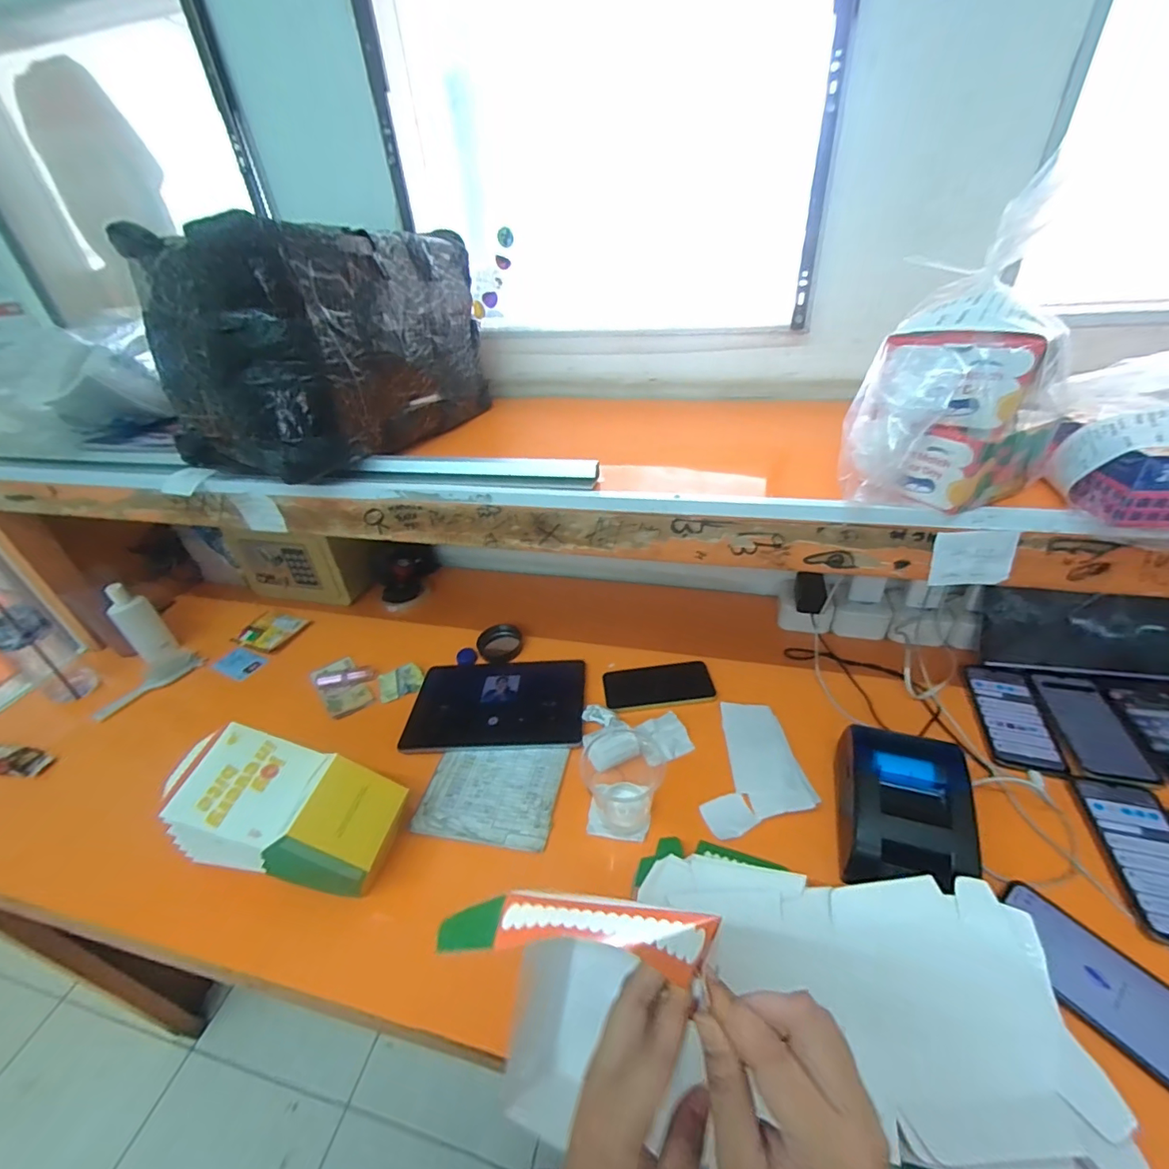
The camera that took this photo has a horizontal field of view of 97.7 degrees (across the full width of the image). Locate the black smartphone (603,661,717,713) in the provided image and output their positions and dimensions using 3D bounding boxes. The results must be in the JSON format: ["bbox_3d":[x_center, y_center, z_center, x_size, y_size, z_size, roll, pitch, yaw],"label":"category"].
[{"bbox_3d":[0.108,0.149,0.755,0.156,0.007,0.079,-8,36,-4],"label":"black smartphone"}]

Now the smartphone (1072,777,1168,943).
[{"bbox_3d":[0.576,0.275,0.522,0.082,0.008,0.170,5,37,14],"label":"smartphone"}]

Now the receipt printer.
[{"bbox_3d":[0.326,0.236,0.531,0.118,0.081,0.152,6,37,15],"label":"receipt printer"}]

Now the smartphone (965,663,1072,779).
[{"bbox_3d":[0.564,0.172,0.670,0.084,0.014,0.167,7,38,16],"label":"smartphone"}]

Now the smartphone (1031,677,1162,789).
[{"bbox_3d":[0.642,0.180,0.648,0.075,0.011,0.163,7,38,16],"label":"smartphone"}]

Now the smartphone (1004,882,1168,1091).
[{"bbox_3d":[0.455,0.348,0.441,0.084,0.008,0.164,-26,41,-26],"label":"smartphone"}]

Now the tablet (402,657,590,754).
[{"bbox_3d":[-0.128,0.172,0.748,0.250,0.006,0.162,-3,36,3],"label":"tablet"}]

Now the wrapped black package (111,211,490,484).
[{"bbox_3d":[-0.301,-0.294,0.622,0.205,0.222,0.349,11,39,21],"label":"wrapped black package"}]

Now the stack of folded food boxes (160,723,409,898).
[{"bbox_3d":[-0.325,0.255,0.561,0.224,0.124,0.126,5,37,14],"label":"stack of folded food boxes"}]

